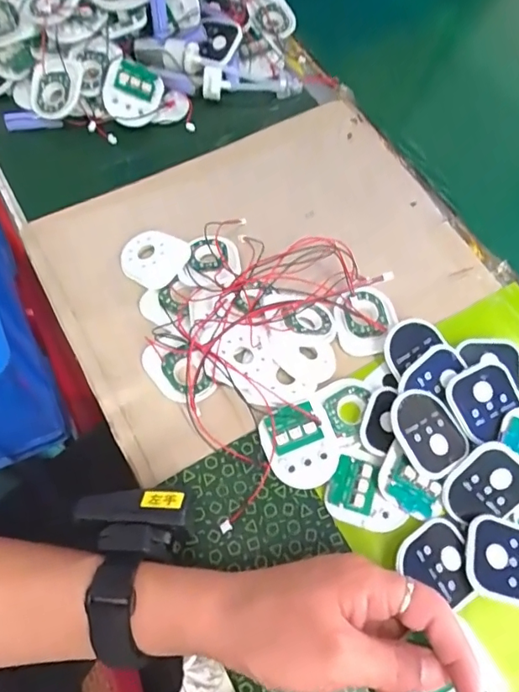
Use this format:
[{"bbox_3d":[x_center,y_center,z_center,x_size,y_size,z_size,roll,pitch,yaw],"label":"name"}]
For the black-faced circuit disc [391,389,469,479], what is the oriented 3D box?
[{"bbox_3d":[0.115,0.057,0.343,0.047,0.006,0.056,-25,75,-28],"label":"black-faced circuit disc"}]

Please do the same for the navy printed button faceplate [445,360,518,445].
[{"bbox_3d":[0.158,0.037,0.351,0.051,0.010,0.048,-24,69,-14],"label":"navy printed button faceplate"}]

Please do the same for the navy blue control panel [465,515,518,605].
[{"bbox_3d":[0.160,0.135,0.318,0.055,0.005,0.048,15,65,3],"label":"navy blue control panel"}]

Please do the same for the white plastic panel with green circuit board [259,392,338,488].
[{"bbox_3d":[0.028,0.067,0.349,0.050,0.015,0.059,-17,67,-11],"label":"white plastic panel with green circuit board"}]

